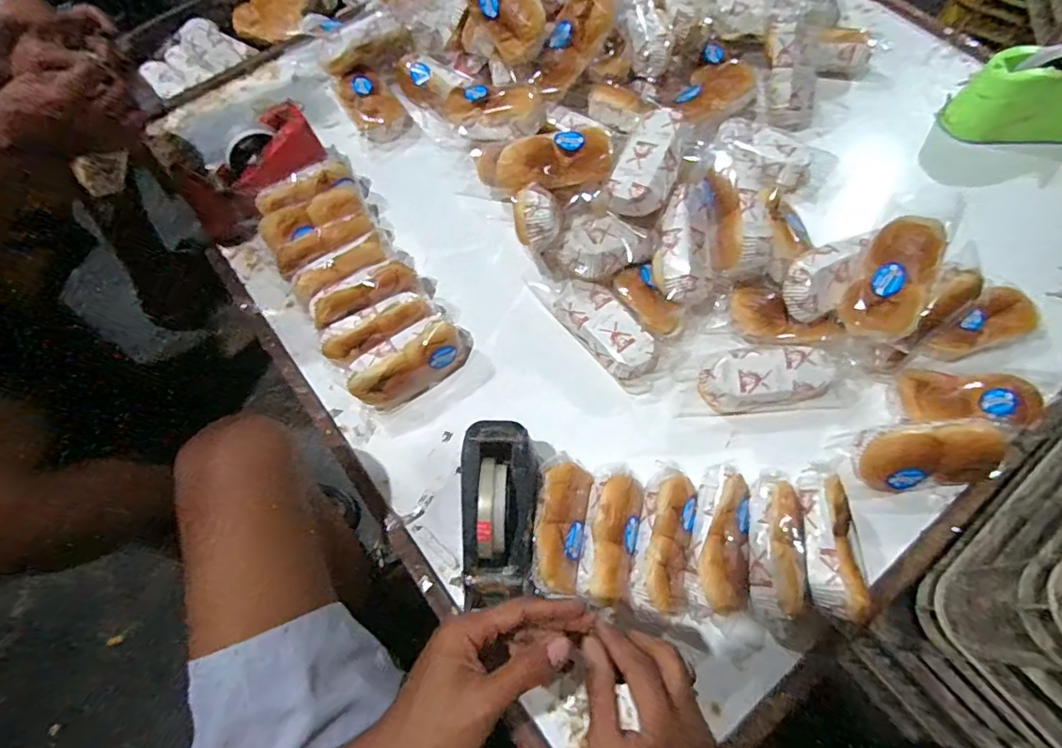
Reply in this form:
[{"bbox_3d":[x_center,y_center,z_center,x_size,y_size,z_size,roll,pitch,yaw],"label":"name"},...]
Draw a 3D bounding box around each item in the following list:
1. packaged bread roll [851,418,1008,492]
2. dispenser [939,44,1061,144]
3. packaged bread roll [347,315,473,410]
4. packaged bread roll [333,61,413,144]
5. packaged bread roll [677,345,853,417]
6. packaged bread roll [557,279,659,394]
[{"bbox_3d":[0.437,0.086,0.567,0.150,0.061,0.065,-5,66,-1],"label":"packaged bread roll"},{"bbox_3d":[0.741,-0.411,0.769,0.198,0.115,0.090,-6,66,-2],"label":"dispenser"},{"bbox_3d":[-0.145,-0.016,0.651,0.151,0.067,0.054,-32,70,-11],"label":"packaged bread roll"},{"bbox_3d":[-0.252,-0.432,0.829,0.078,0.059,0.136,-30,70,-10],"label":"packaged bread roll"},{"bbox_3d":[0.280,0.005,0.615,0.206,0.057,0.071,-3,67,1],"label":"packaged bread roll"},{"bbox_3d":[0.101,-0.052,0.652,0.070,0.039,0.160,-39,84,-13],"label":"packaged bread roll"}]

